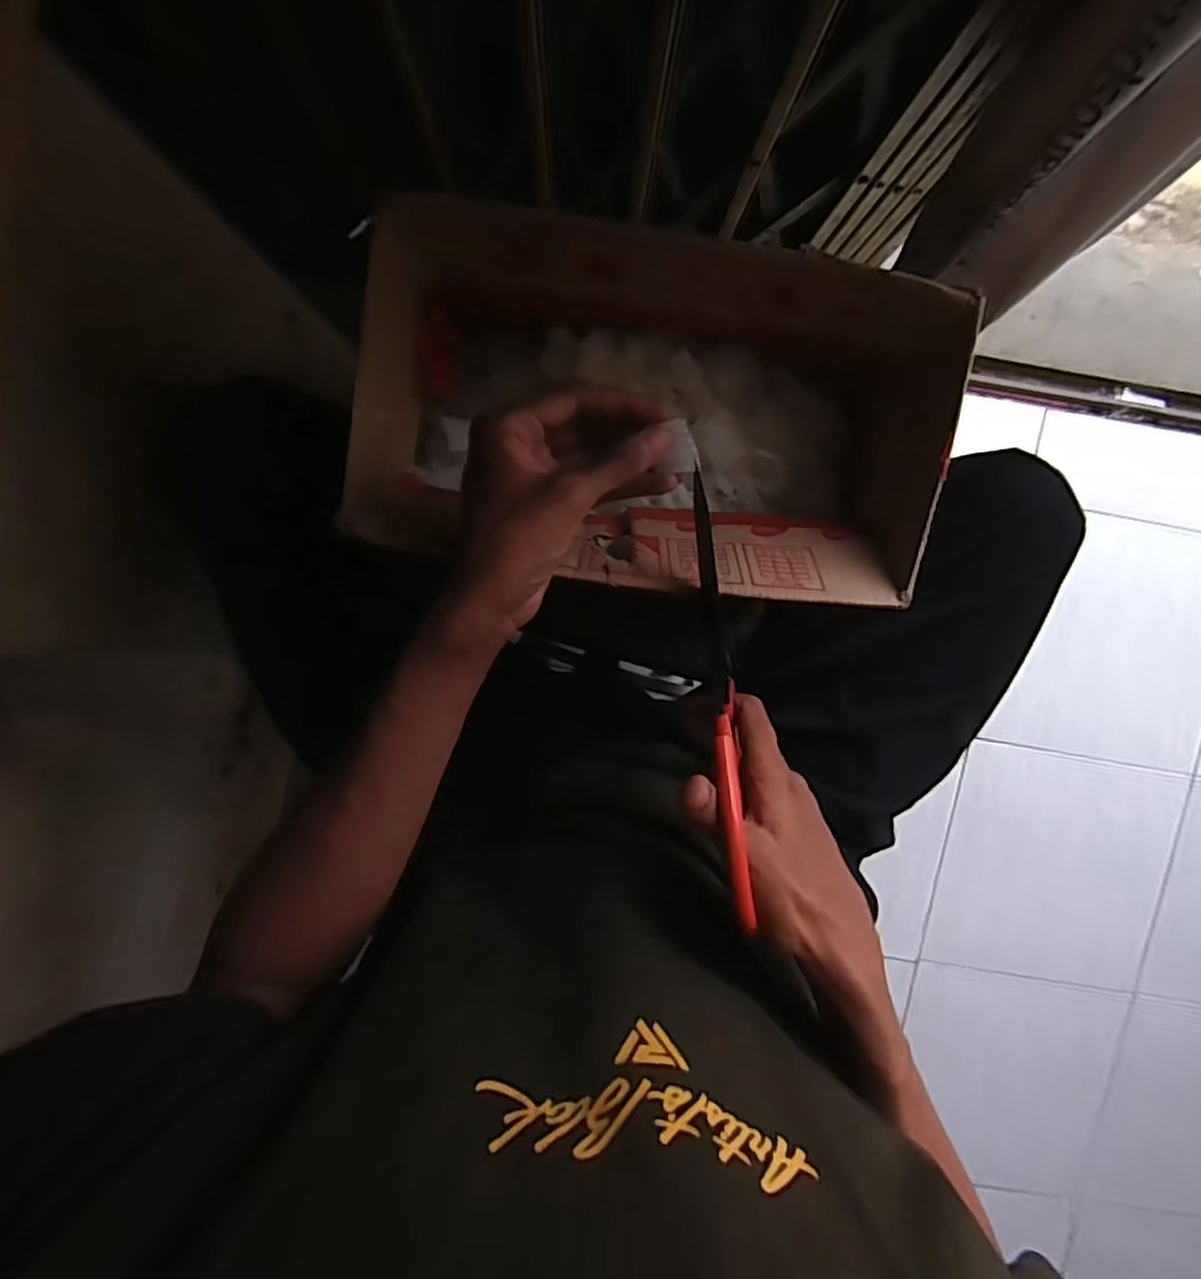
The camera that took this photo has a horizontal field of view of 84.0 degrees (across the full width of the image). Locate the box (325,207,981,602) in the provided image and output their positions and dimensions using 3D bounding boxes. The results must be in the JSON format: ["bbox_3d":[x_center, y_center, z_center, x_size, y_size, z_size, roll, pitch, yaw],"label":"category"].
[{"bbox_3d":[0.028,-0.124,0.402,0.306,0.125,0.181,8,94,-3],"label":"box"}]

